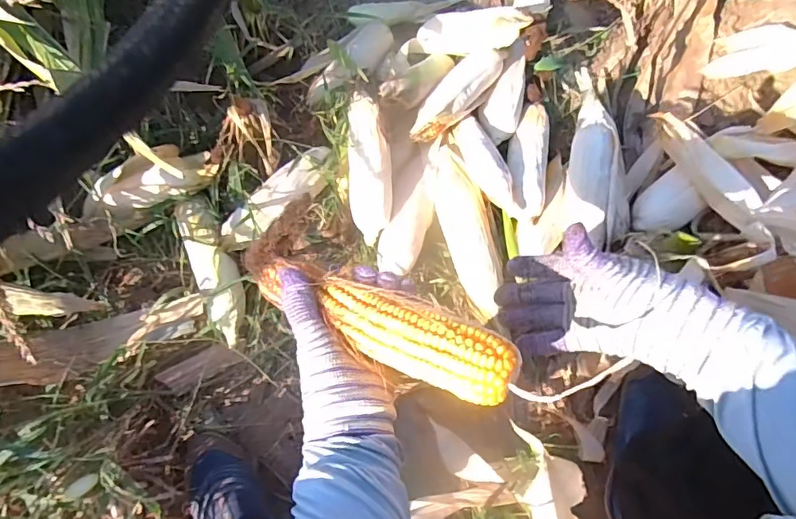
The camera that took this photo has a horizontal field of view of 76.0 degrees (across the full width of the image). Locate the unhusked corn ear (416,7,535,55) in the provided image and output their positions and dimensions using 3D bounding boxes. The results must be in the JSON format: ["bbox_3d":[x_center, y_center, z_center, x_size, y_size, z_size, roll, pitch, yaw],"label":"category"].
[{"bbox_3d":[0.118,-0.366,0.818,0.217,0.053,0.051,14,63,37],"label":"unhusked corn ear"}]

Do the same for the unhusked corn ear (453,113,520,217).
[{"bbox_3d":[0.133,-0.136,0.763,0.052,0.047,0.174,-23,70,-12],"label":"unhusked corn ear"}]

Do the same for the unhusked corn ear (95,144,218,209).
[{"bbox_3d":[-0.348,-0.117,0.732,0.173,0.053,0.058,-17,68,-10],"label":"unhusked corn ear"}]

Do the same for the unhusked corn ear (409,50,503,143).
[{"bbox_3d":[0.093,-0.258,0.773,0.061,0.048,0.204,39,70,13],"label":"unhusked corn ear"}]

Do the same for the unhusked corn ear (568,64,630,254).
[{"bbox_3d":[0.297,-0.168,0.754,0.077,0.060,0.280,-2,67,-3],"label":"unhusked corn ear"}]

